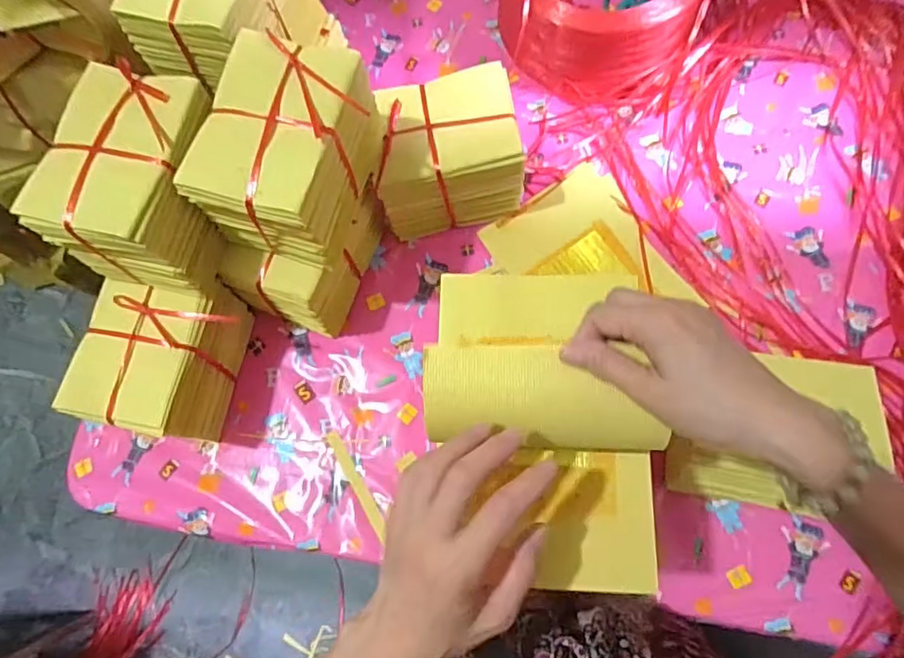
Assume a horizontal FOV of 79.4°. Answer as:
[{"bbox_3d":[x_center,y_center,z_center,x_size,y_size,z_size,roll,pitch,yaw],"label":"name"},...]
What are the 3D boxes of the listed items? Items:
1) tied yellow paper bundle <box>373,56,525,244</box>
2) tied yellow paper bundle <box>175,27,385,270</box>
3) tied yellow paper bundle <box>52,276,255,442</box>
[{"bbox_3d":[-0.007,-0.199,0.641,0.165,0.133,0.123,-13,71,-3],"label":"tied yellow paper bundle"},{"bbox_3d":[-0.153,-0.165,0.514,0.119,0.126,0.161,15,72,6],"label":"tied yellow paper bundle"},{"bbox_3d":[-0.315,0.032,0.608,0.117,0.146,0.164,12,72,5],"label":"tied yellow paper bundle"}]

